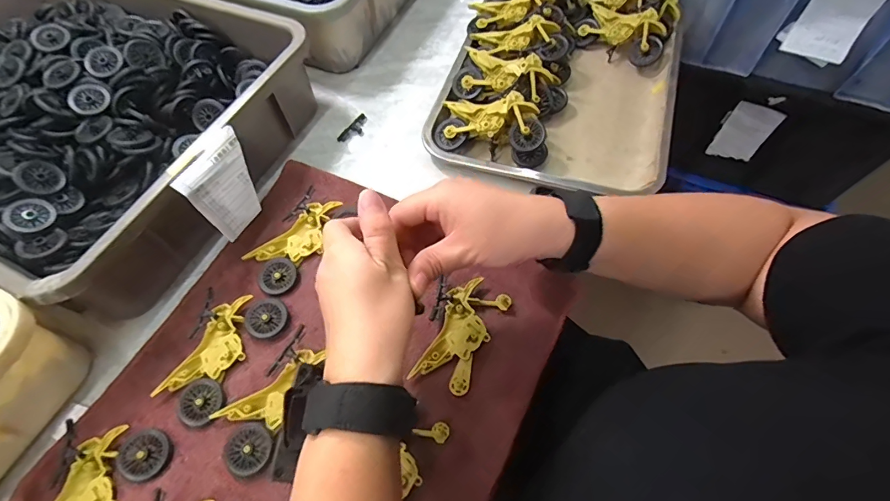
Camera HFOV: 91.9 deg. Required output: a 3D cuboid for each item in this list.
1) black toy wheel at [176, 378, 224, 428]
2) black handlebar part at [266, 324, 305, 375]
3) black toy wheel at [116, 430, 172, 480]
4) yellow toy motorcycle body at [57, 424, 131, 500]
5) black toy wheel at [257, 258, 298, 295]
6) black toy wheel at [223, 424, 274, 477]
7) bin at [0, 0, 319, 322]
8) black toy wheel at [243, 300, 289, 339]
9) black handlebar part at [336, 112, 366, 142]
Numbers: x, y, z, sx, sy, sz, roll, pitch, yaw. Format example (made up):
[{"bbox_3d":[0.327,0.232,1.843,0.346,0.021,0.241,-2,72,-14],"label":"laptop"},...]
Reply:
[{"bbox_3d":[-0.206,0.128,0.361,0.037,0.005,0.036,-2,61,3],"label":"black toy wheel"},{"bbox_3d":[-0.131,0.089,0.369,0.016,0.009,0.049,25,66,16],"label":"black handlebar part"},{"bbox_3d":[-0.241,0.162,0.344,0.040,0.007,0.036,22,65,15],"label":"black toy wheel"},{"bbox_3d":[-0.277,0.187,0.330,0.046,0.009,0.096,18,64,13],"label":"yellow toy motorcycle body"},{"bbox_3d":[-0.163,0.024,0.416,0.036,0.004,0.037,-2,61,3],"label":"black toy wheel"},{"bbox_3d":[-0.154,0.157,0.339,0.037,0.008,0.033,-42,66,-18],"label":"black toy wheel"},{"bbox_3d":[-0.443,-0.163,0.493,0.507,0.094,0.352,20,64,14],"label":"bin"},{"bbox_3d":[-0.164,0.061,0.395,0.036,0.007,0.037,-2,61,3],"label":"black toy wheel"},{"bbox_3d":[-0.108,-0.147,0.521,0.022,0.004,0.050,27,66,17],"label":"black handlebar part"}]

